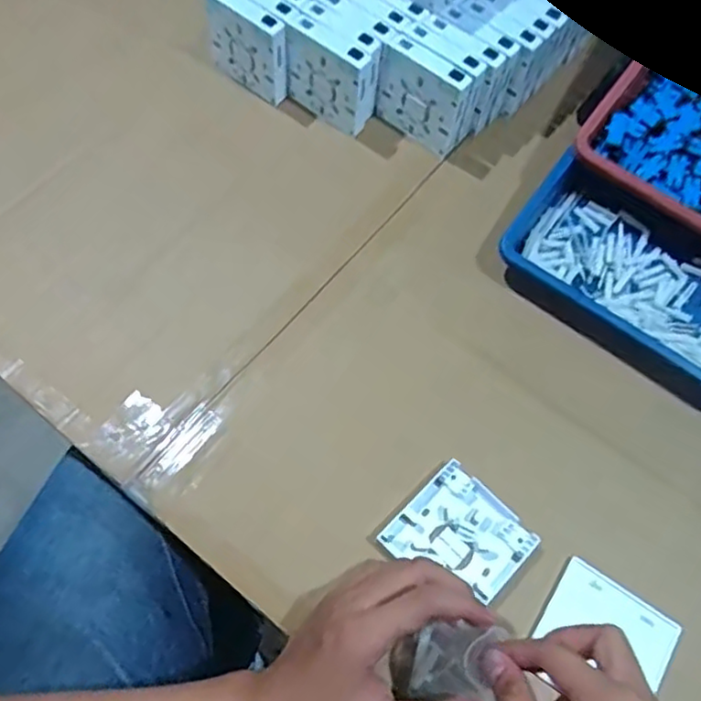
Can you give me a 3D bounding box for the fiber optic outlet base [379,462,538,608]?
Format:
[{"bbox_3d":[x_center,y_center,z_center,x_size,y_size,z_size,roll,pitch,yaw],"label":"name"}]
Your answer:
[{"bbox_3d":[0.079,0.138,0.471,0.082,0.012,0.085,-41,73,-20],"label":"fiber optic outlet base"}]

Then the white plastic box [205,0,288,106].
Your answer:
[{"bbox_3d":[-0.099,-0.293,0.621,0.086,0.086,0.019,35,68,12],"label":"white plastic box"}]

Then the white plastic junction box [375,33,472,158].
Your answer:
[{"bbox_3d":[0.067,-0.239,0.610,0.085,0.086,0.023,38,68,14],"label":"white plastic junction box"}]

